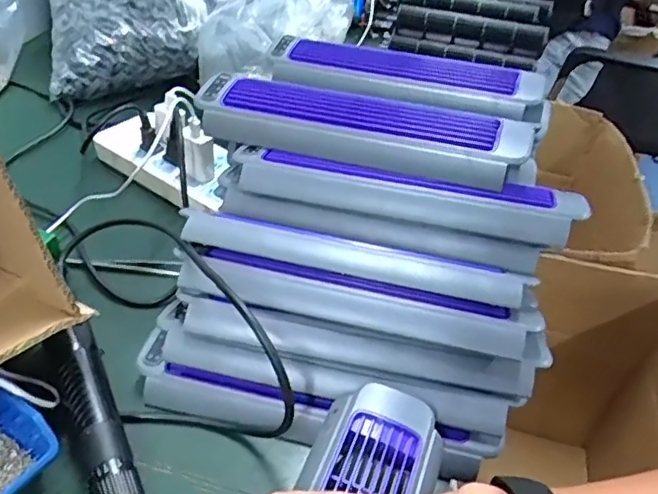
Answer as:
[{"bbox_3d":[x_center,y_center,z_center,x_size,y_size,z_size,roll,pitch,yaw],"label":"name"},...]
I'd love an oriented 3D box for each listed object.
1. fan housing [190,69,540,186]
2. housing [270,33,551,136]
[{"bbox_3d":[0.024,-0.108,0.497,0.287,0.039,0.075,16,43,13],"label":"fan housing"},{"bbox_3d":[0.076,-0.181,0.604,0.305,0.047,0.089,19,44,16],"label":"housing"}]

